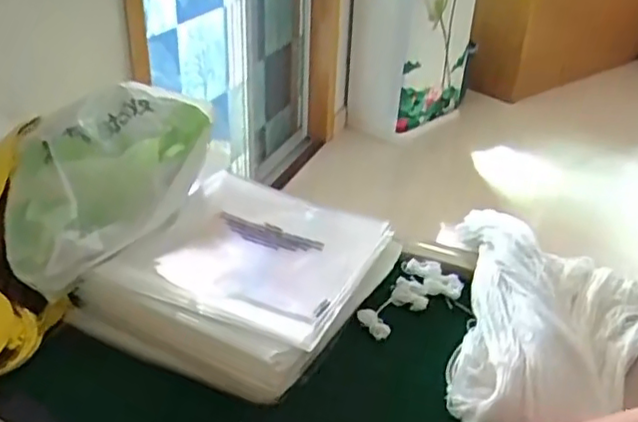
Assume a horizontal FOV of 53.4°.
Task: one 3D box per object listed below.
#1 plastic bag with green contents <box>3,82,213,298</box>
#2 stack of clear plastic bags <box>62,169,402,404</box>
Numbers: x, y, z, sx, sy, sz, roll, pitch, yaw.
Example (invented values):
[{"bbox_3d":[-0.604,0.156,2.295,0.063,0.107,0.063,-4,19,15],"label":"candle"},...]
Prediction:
[{"bbox_3d":[-0.201,-0.041,0.619,0.126,0.103,0.262,11,32,14],"label":"plastic bag with green contents"},{"bbox_3d":[-0.065,0.054,0.592,0.229,0.045,0.253,18,35,24],"label":"stack of clear plastic bags"}]

